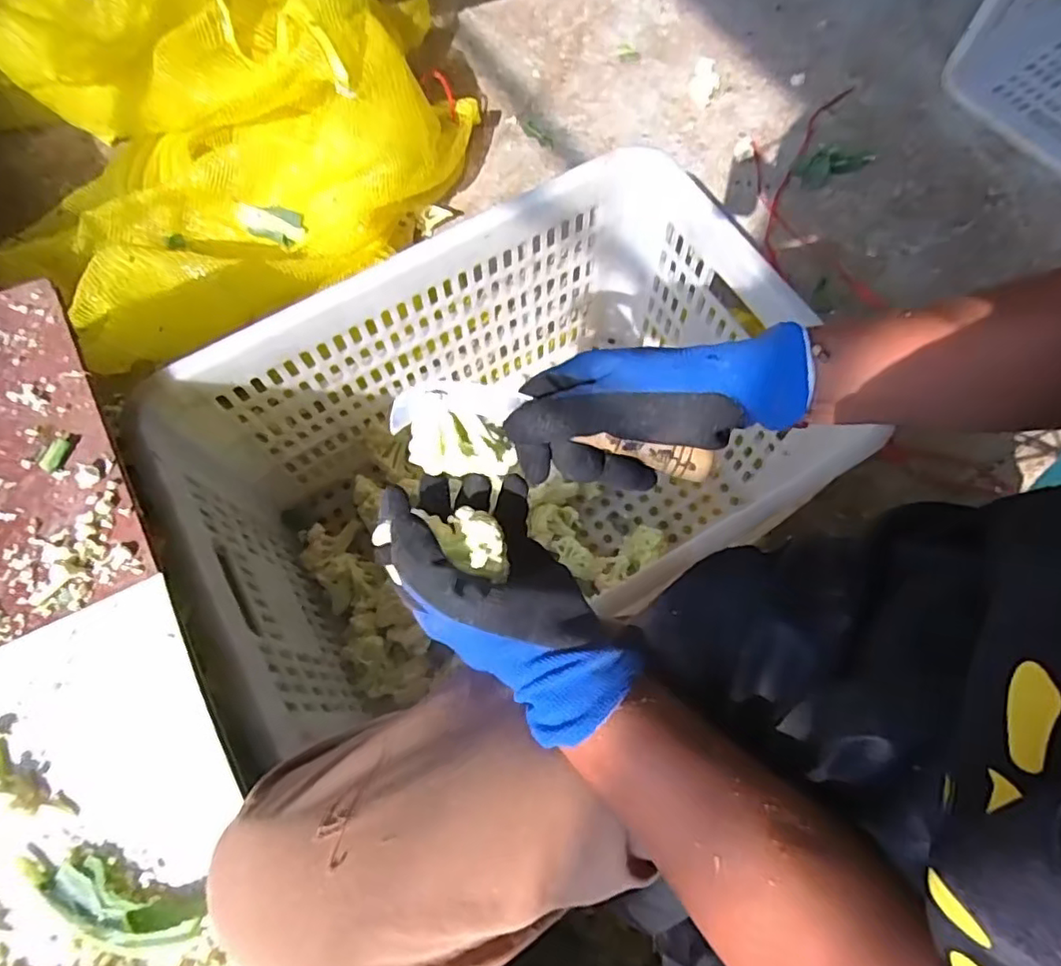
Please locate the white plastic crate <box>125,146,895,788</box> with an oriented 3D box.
[{"bbox_3d":[-0.018,-0.011,0.614,0.501,0.297,0.344,-30,73,-10],"label":"white plastic crate"}]

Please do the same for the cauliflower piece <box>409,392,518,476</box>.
[{"bbox_3d":[-0.041,-0.024,0.362,0.061,0.029,0.037,11,71,4],"label":"cauliflower piece"}]

